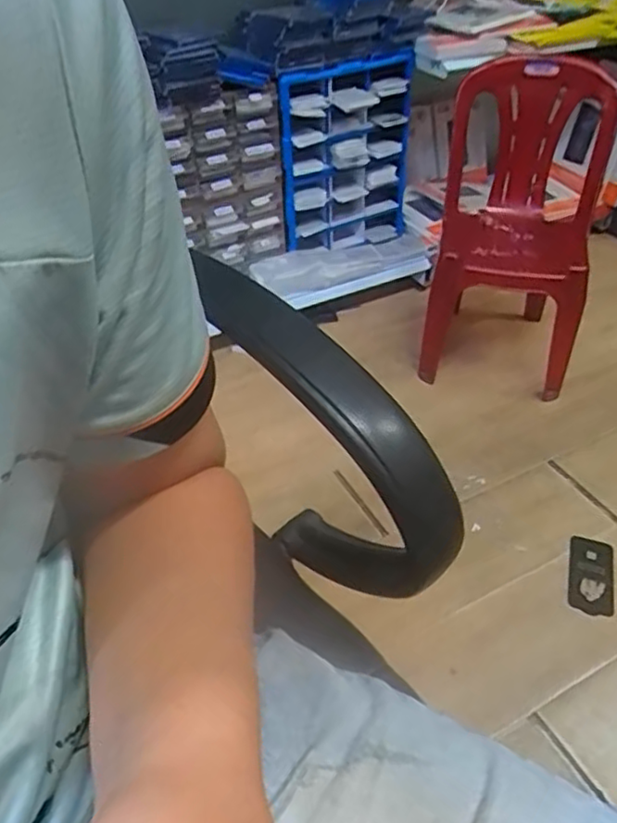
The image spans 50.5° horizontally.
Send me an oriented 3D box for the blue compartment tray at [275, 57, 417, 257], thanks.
[{"bbox_3d":[0.092,-0.675,1.740,0.385,0.463,0.136,-21,37,-25],"label":"blue compartment tray"}]

